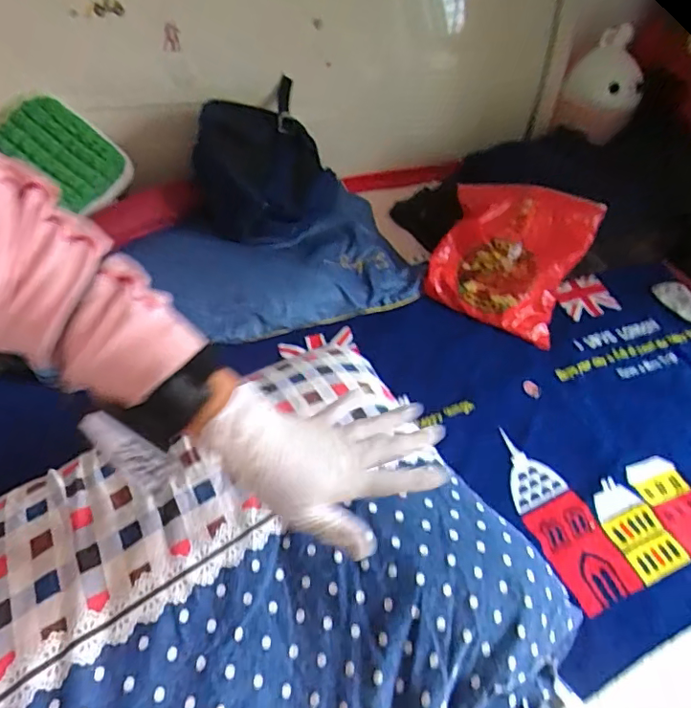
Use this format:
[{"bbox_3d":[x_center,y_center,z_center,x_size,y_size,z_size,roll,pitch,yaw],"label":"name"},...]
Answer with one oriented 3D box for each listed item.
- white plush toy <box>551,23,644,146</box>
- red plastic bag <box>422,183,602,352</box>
[{"bbox_3d":[0.648,-0.681,1.350,0.169,0.251,0.128,16,47,10],"label":"white plush toy"},{"bbox_3d":[0.322,-0.199,1.065,0.273,0.087,0.312,24,78,14],"label":"red plastic bag"}]

